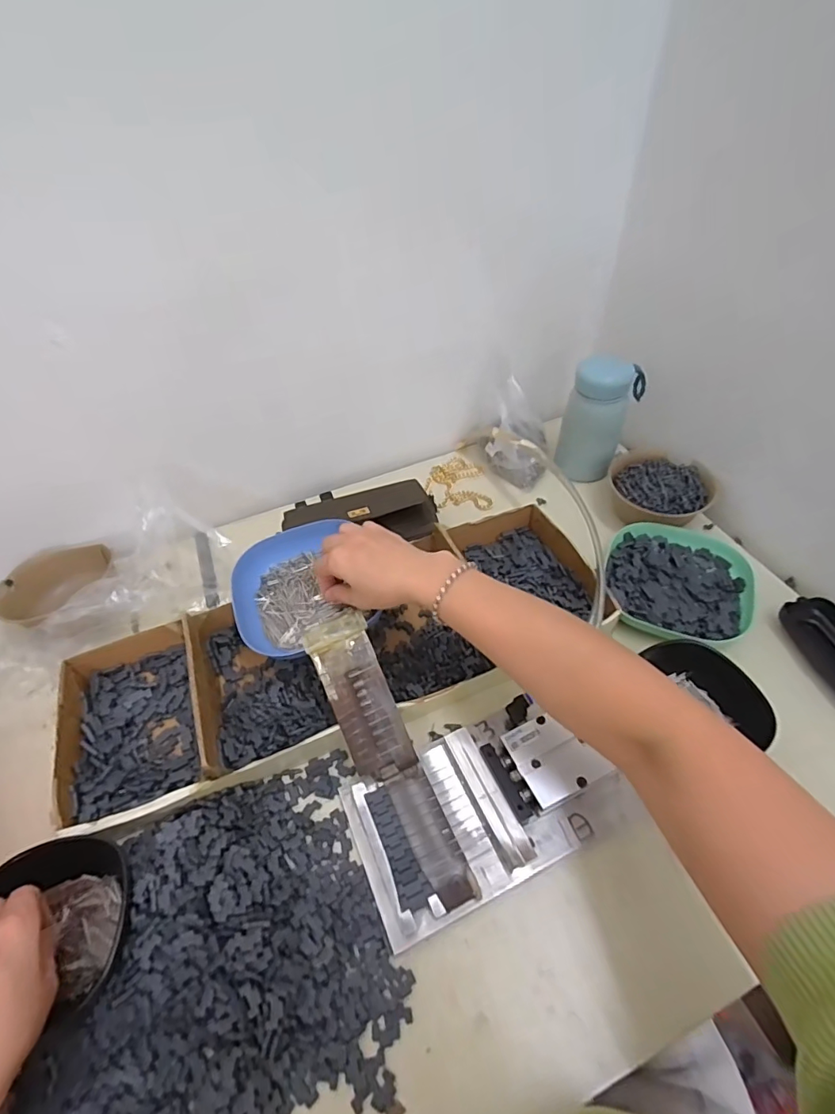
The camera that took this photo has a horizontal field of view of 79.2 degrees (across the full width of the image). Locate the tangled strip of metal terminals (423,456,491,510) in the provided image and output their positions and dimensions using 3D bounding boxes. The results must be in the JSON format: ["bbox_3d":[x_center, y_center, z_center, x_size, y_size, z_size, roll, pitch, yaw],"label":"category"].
[{"bbox_3d":[0.051,-0.096,0.661,0.078,0.007,0.097,-6,49,-2],"label":"tangled strip of metal terminals"}]

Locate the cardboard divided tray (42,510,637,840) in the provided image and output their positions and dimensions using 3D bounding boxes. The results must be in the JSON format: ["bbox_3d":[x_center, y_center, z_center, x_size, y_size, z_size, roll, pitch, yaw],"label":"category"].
[{"bbox_3d":[-0.064,0.078,0.487,0.510,0.054,0.184,-19,51,-12],"label":"cardboard divided tray"}]

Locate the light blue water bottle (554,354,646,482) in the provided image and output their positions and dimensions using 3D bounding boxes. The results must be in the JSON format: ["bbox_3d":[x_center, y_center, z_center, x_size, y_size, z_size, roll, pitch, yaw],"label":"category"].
[{"bbox_3d":[0.219,-0.170,0.612,0.071,0.137,0.072,35,59,29],"label":"light blue water bottle"}]

